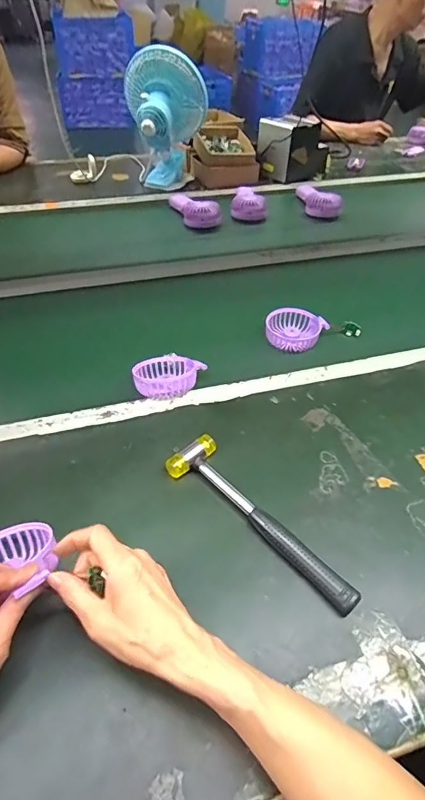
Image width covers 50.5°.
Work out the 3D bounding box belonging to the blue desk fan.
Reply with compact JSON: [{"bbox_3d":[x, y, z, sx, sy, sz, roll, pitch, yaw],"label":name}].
[{"bbox_3d":[-0.113,-0.698,1.151,0.193,0.297,0.144,-5,45,-8],"label":"blue desk fan"}]

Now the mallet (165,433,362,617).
[{"bbox_3d":[0.051,0.126,0.479,0.061,0.026,0.238,-33,55,-31],"label":"mallet"}]

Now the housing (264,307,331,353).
[{"bbox_3d":[0.134,-0.119,0.754,0.085,0.031,0.091,2,44,-1],"label":"housing"}]

